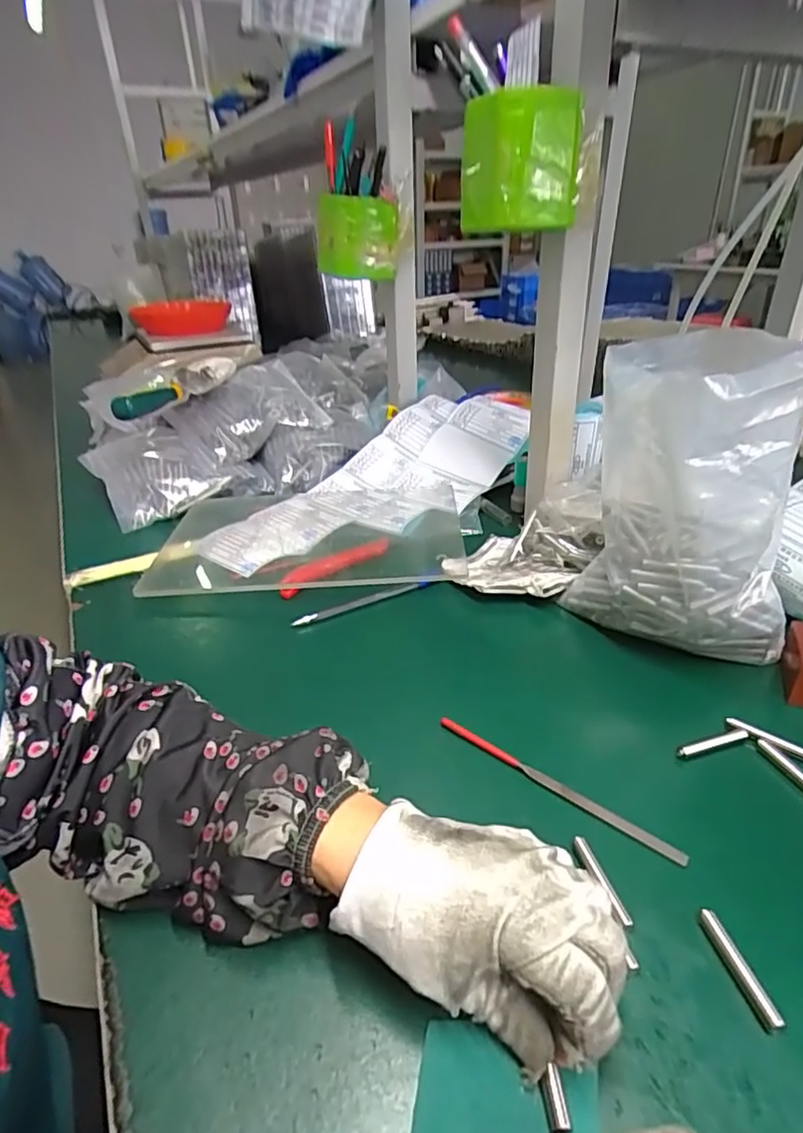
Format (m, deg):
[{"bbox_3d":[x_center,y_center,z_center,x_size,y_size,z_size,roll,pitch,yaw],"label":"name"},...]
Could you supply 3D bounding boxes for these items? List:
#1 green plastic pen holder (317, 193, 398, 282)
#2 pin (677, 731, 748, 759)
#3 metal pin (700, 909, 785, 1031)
[{"bbox_3d":[-0.054,-0.370,0.675,0.083,0.077,0.081,-13,32,-21],"label":"green plastic pen holder"},{"bbox_3d":[0.194,0.111,0.371,0.049,0.007,0.007,-11,33,-14],"label":"pin"},{"bbox_3d":[0.149,0.176,0.264,0.007,0.009,0.048,-6,30,-10],"label":"metal pin"}]

